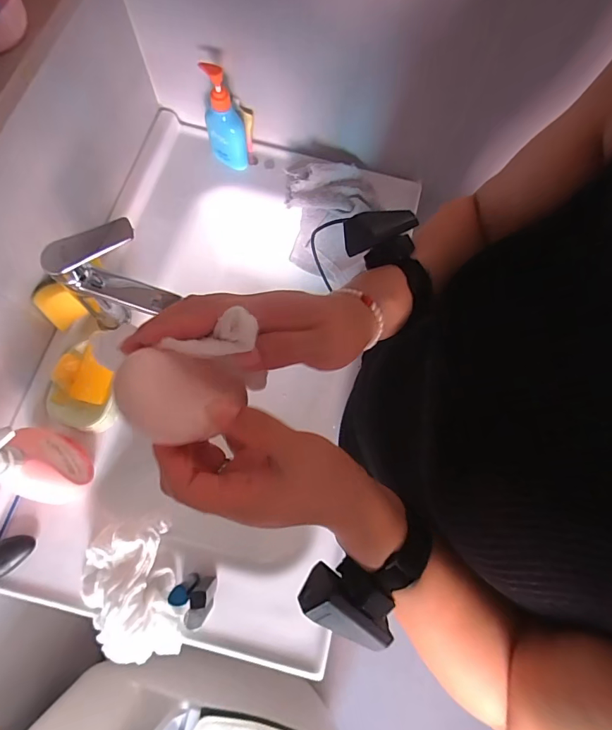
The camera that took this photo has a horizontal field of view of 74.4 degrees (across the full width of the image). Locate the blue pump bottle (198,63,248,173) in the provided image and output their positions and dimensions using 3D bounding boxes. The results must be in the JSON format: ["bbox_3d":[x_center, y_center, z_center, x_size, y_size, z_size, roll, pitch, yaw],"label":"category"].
[{"bbox_3d":[-0.138,-0.411,0.682,0.064,0.171,0.056,-11,74,-6],"label":"blue pump bottle"}]

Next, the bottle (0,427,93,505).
[{"bbox_3d":[-0.324,0.116,0.475,0.081,0.204,0.085,8,73,0],"label":"bottle"}]

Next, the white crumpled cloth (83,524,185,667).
[{"bbox_3d":[-0.232,0.297,0.523,0.117,0.049,0.163,-8,74,-5],"label":"white crumpled cloth"}]

